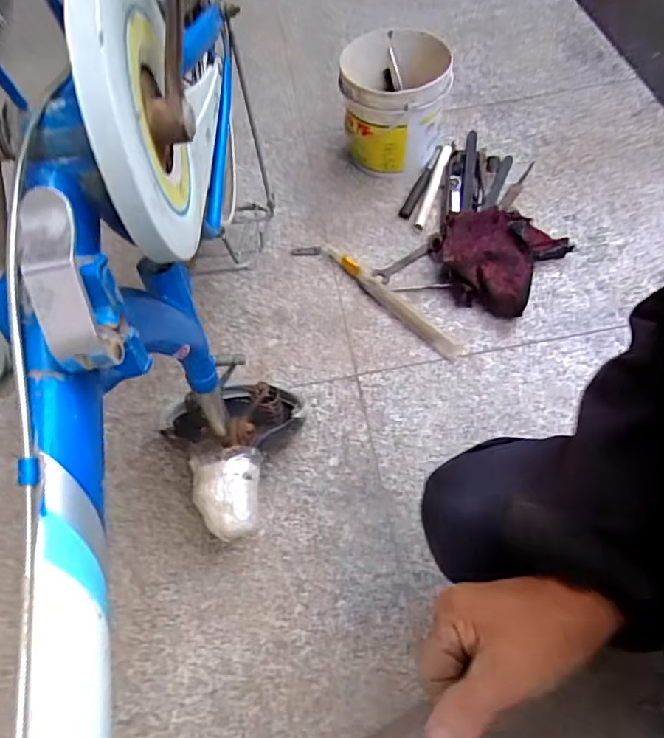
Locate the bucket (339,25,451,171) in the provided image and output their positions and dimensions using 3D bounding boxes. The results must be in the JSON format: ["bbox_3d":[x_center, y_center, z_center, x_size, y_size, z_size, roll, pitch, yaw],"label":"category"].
[{"bbox_3d":[0.118,-0.513,0.994,0.186,0.194,0.212,3,60,8],"label":"bucket"}]

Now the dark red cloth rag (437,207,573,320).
[{"bbox_3d":[0.273,-0.190,0.893,0.204,0.082,0.174,26,66,20],"label":"dark red cloth rag"}]

